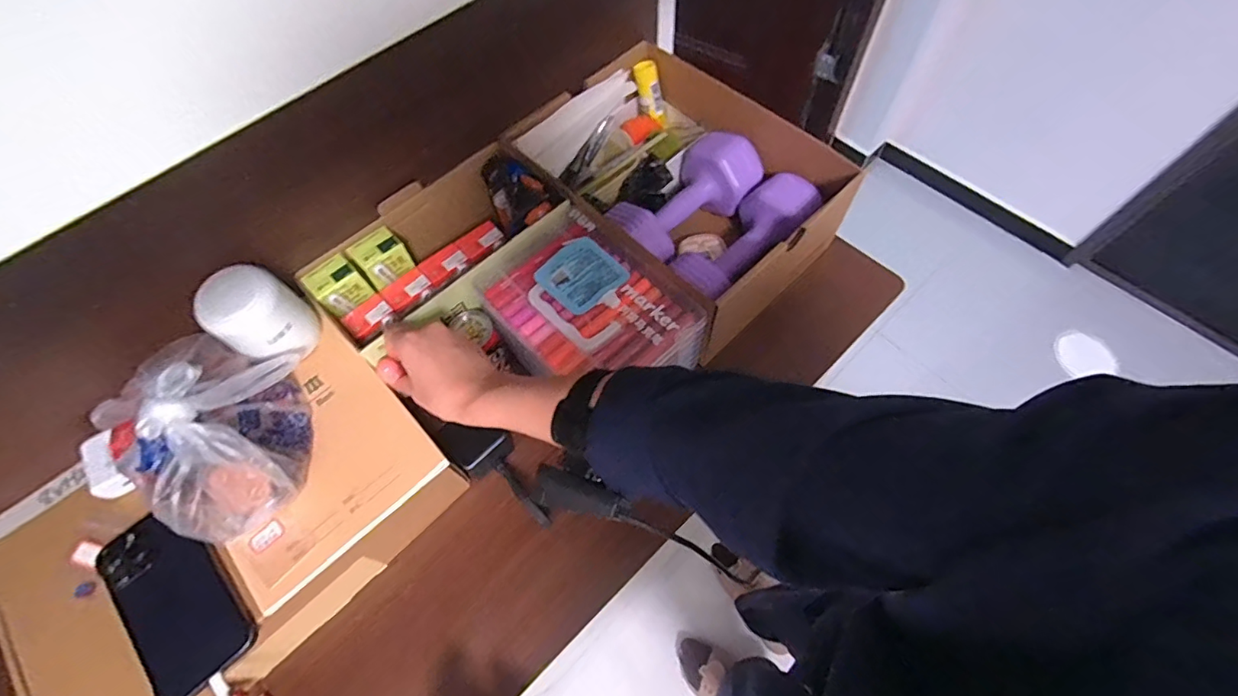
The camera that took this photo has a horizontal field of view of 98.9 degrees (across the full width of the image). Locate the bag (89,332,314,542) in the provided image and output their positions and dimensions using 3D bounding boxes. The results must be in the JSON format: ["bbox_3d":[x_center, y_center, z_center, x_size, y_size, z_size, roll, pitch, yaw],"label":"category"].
[{"bbox_3d":[-0.363,0.071,0.462,0.139,0.102,0.176,-10,63,-2],"label":"bag"}]

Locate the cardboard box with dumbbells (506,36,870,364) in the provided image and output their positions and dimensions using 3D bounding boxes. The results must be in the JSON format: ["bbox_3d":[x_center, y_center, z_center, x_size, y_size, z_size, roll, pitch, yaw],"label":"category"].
[{"bbox_3d":[0.074,-0.201,0.671,0.252,0.117,0.349,-38,68,-16],"label":"cardboard box with dumbbells"}]

